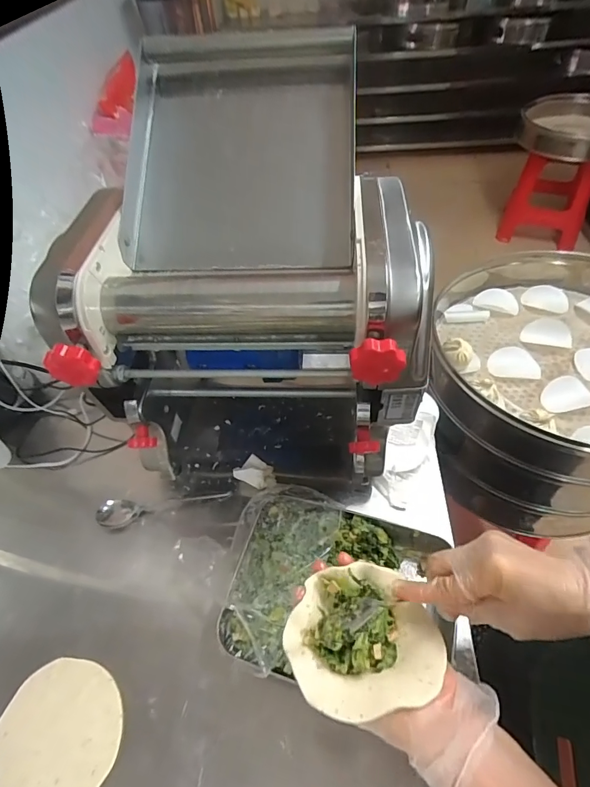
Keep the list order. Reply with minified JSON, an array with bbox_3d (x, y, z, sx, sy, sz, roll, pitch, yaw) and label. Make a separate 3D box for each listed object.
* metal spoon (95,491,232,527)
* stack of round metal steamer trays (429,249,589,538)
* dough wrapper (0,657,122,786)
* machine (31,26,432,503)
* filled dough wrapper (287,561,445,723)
[{"bbox_3d":[-0.186,0.166,0.604,0.181,0.024,0.038,-8,51,-1],"label":"metal spoon"},{"bbox_3d":[0.546,-0.022,0.871,0.508,0.353,0.512,15,54,17],"label":"stack of round metal steamer trays"},{"bbox_3d":[-0.258,0.366,0.456,0.130,0.005,0.130,0,51,0],"label":"dough wrapper"},{"bbox_3d":[-0.045,-0.116,0.561,0.369,0.472,0.402,1,51,4],"label":"machine"},{"bbox_3d":[0.056,0.192,0.338,0.121,0.042,0.102,-9,52,-9],"label":"filled dough wrapper"}]

